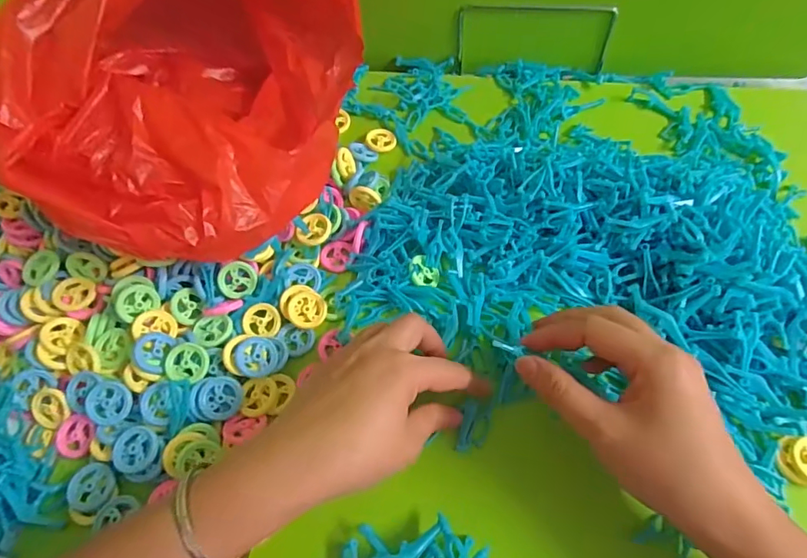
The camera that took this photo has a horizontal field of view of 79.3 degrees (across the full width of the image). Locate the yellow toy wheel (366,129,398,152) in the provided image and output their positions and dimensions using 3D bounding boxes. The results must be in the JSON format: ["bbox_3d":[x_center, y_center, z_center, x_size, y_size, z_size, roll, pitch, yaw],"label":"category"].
[{"bbox_3d":[-0.022,-0.134,0.471,0.029,0.004,0.027,4,70,-12],"label":"yellow toy wheel"}]

